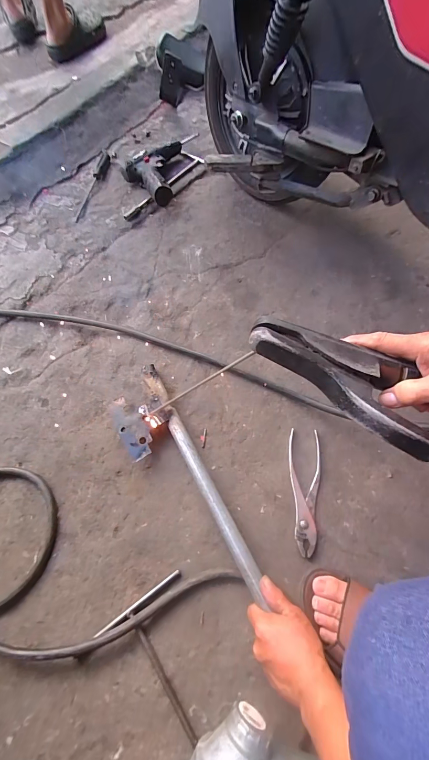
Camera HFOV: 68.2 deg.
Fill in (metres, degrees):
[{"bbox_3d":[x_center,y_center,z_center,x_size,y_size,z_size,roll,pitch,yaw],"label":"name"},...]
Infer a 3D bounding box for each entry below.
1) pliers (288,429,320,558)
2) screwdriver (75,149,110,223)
[{"bbox_3d":[0.145,0.176,0.513,0.051,0.015,0.190,7,67,4],"label":"pliers"},{"bbox_3d":[-0.314,-0.513,0.828,0.026,0.019,0.259,7,67,4],"label":"screwdriver"}]

